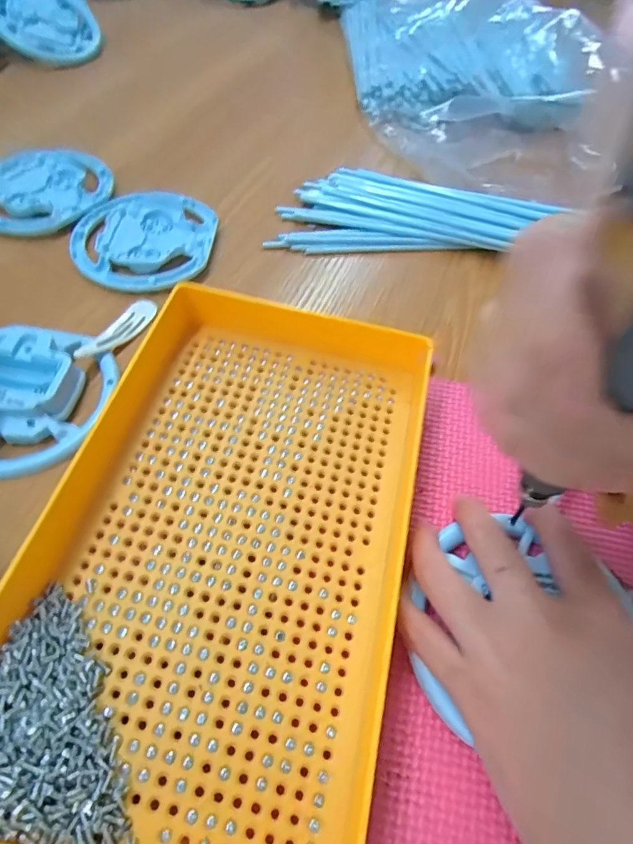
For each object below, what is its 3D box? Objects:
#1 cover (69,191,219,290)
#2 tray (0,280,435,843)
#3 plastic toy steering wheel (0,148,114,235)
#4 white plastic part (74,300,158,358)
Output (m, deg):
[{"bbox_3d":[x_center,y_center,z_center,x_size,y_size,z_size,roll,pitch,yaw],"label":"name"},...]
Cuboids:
[{"bbox_3d":[-0.125,-0.133,0.346,0.096,0.013,0.099,4,58,-3],"label":"cover"},{"bbox_3d":[-0.037,0.046,0.216,0.166,0.041,0.249,13,57,4],"label":"tray"},{"bbox_3d":[-0.213,-0.176,0.364,0.100,0.017,0.094,3,58,-4],"label":"plastic toy steering wheel"},{"bbox_3d":[-0.126,-0.060,0.295,0.021,0.011,0.064,25,59,10],"label":"white plastic part"}]

